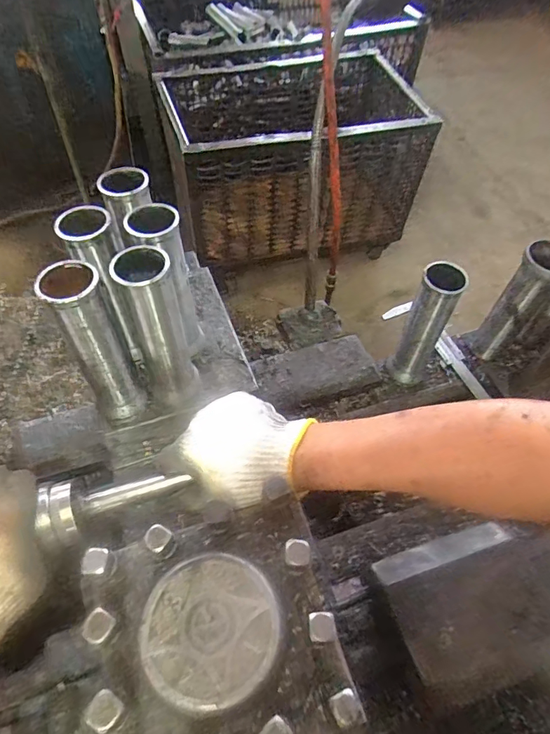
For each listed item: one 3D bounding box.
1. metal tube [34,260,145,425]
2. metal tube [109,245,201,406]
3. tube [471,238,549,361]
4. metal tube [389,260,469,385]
[{"bbox_3d":[-0.176,-0.019,0.470,0.048,0.195,0.056,-22,59,-16],"label":"metal tube"},{"bbox_3d":[-0.117,-0.036,0.485,0.057,0.185,0.061,-27,60,-18],"label":"metal tube"},{"bbox_3d":[0.332,-0.082,0.641,0.055,0.182,0.056,-38,64,-24],"label":"tube"},{"bbox_3d":[0.194,-0.051,0.615,0.052,0.183,0.049,22,58,13],"label":"metal tube"}]

